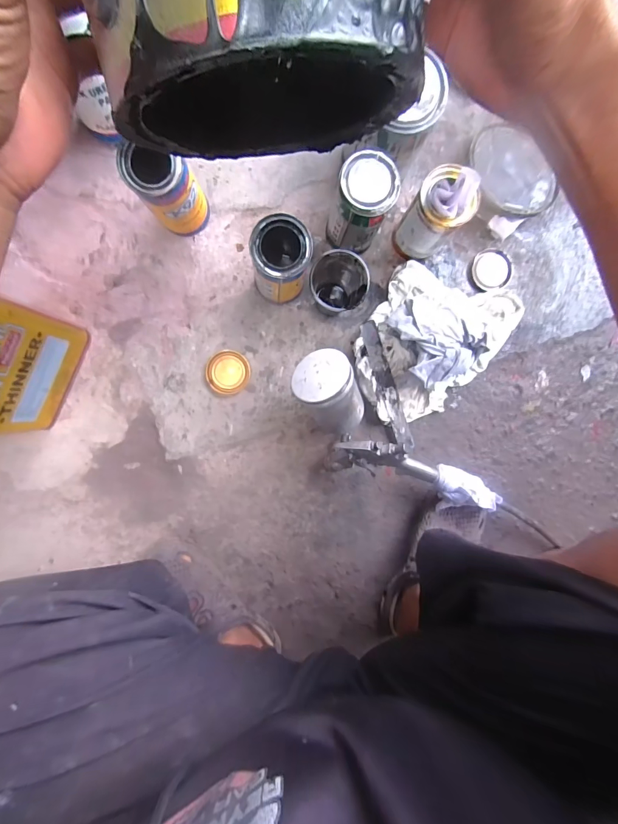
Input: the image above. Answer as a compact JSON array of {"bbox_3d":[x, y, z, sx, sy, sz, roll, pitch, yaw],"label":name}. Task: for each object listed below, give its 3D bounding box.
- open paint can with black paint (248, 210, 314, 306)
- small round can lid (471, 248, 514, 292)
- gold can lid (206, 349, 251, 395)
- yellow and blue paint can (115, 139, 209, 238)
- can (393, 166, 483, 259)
[{"bbox_3d":[-0.039,-0.201,0.497,0.071,0.130,0.073,0,94,-5],"label":"open paint can with black paint"},{"bbox_3d":[0.293,-0.226,0.575,0.064,0.017,0.064,0,94,-5],"label":"small round can lid"},{"bbox_3d":[-0.124,-0.061,0.557,0.063,0.004,0.064,7,93,-5],"label":"gold can lid"},{"bbox_3d":[-0.182,-0.287,0.480,0.079,0.134,0.070,-14,95,-4],"label":"yellow and blue paint can"},{"bbox_3d":[0.165,-0.263,0.498,0.068,0.148,0.064,0,94,-5],"label":"can"}]

